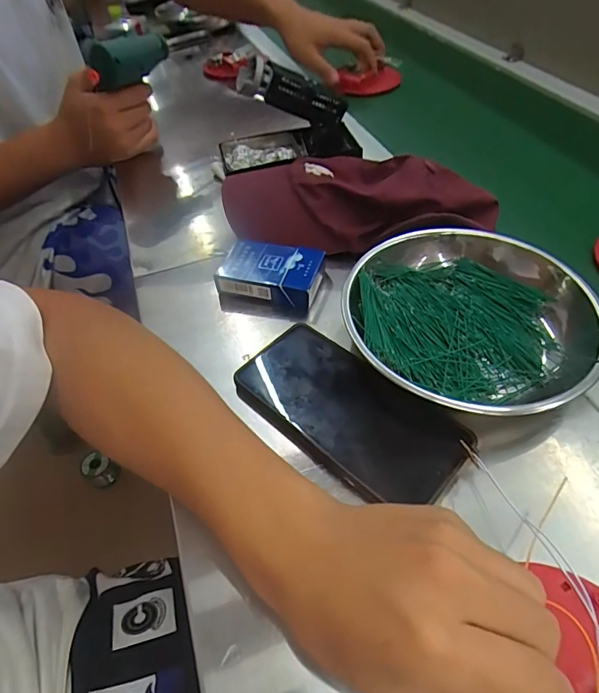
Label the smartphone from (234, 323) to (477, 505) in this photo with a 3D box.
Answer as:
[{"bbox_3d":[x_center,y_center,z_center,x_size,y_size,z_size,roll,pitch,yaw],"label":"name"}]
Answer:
[{"bbox_3d":[0.033,0.044,0.303,0.161,0.009,0.079,36,64,28],"label":"smartphone"}]

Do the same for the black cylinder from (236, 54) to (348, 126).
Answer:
[{"bbox_3d":[-0.007,-0.282,0.482,0.122,0.041,0.034,7,45,-29],"label":"black cylinder"}]

